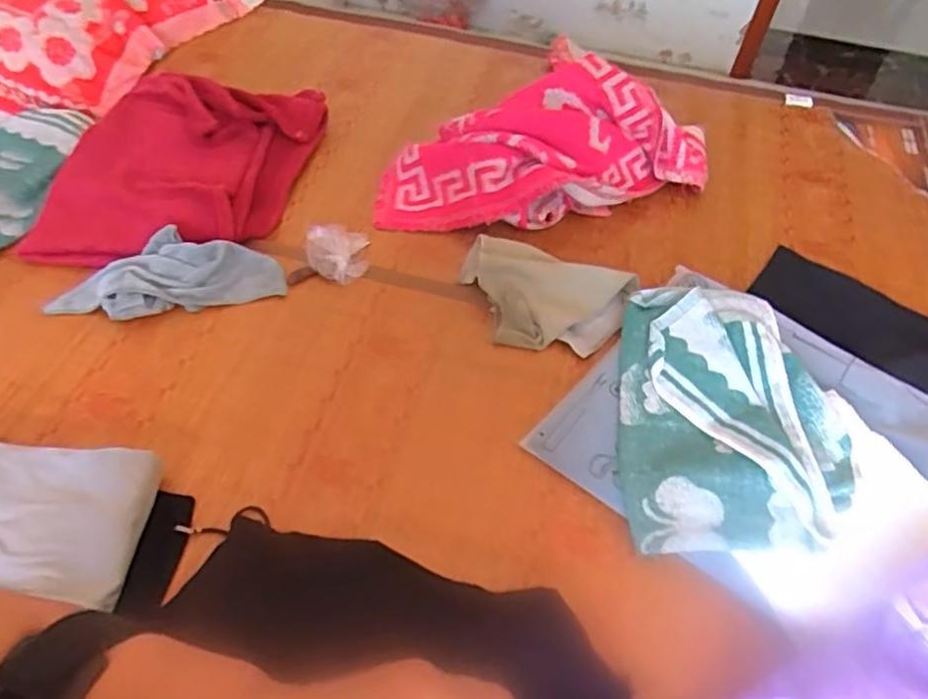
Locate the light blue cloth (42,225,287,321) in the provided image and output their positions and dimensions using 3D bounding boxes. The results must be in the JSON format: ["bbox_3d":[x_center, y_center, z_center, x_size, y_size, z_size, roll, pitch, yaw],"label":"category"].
[{"bbox_3d":[-0.416,-0.104,0.916,0.302,0.058,0.108,-11,55,-11],"label":"light blue cloth"}]

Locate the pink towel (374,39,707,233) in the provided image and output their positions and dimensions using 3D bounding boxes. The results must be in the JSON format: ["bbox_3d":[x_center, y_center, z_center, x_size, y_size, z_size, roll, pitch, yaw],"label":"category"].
[{"bbox_3d":[0.145,-0.321,1.051,0.575,0.148,0.212,-17,56,-15],"label":"pink towel"}]

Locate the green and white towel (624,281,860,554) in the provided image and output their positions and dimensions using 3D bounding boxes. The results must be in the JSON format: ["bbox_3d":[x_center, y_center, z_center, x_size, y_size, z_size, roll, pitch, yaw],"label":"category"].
[{"bbox_3d":[0.314,0.072,0.807,0.240,0.083,0.361,4,53,0],"label":"green and white towel"}]

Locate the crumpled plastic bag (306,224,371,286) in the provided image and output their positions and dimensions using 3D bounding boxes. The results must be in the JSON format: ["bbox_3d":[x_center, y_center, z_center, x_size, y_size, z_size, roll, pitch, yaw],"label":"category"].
[{"bbox_3d":[-0.192,-0.142,0.977,0.092,0.030,0.097,1,54,-2],"label":"crumpled plastic bag"}]

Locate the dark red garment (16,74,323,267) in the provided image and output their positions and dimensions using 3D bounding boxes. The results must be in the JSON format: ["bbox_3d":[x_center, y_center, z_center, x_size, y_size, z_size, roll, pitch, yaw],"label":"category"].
[{"bbox_3d":[-0.462,-0.295,1.053,0.361,0.064,0.433,12,54,6],"label":"dark red garment"}]

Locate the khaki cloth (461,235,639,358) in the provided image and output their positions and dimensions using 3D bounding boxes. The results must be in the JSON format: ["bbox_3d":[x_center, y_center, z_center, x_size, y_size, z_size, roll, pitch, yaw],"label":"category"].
[{"bbox_3d":[0.110,-0.078,0.930,0.242,0.053,0.159,15,54,8],"label":"khaki cloth"}]

